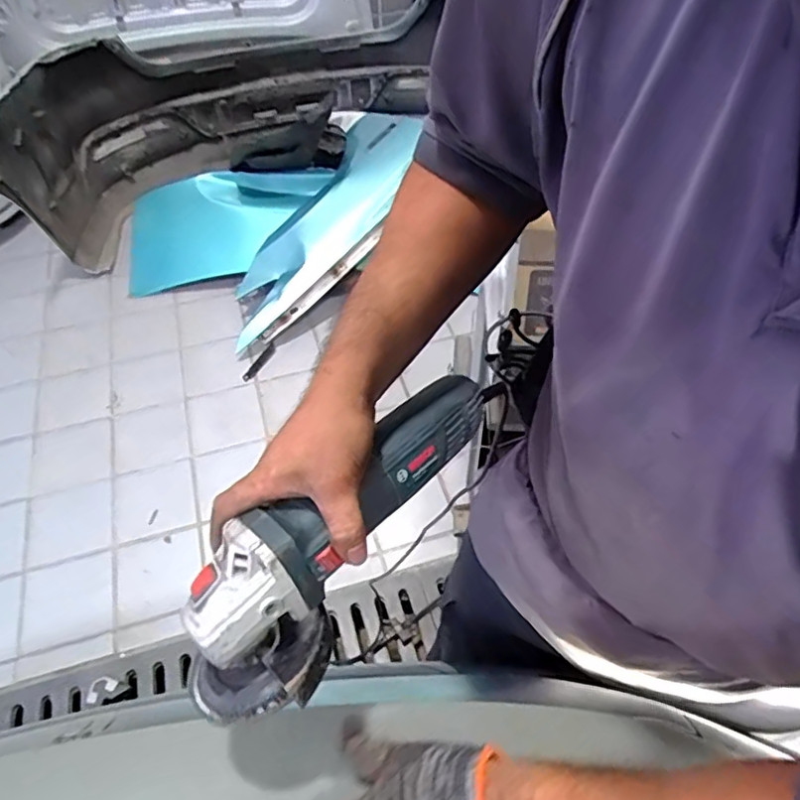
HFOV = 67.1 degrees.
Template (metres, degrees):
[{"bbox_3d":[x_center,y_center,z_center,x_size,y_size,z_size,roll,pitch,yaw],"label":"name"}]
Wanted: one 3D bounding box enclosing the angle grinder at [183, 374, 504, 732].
[{"bbox_3d":[-0.037,0.082,0.422,0.101,0.075,0.294,34,68,24],"label":"angle grinder"}]

